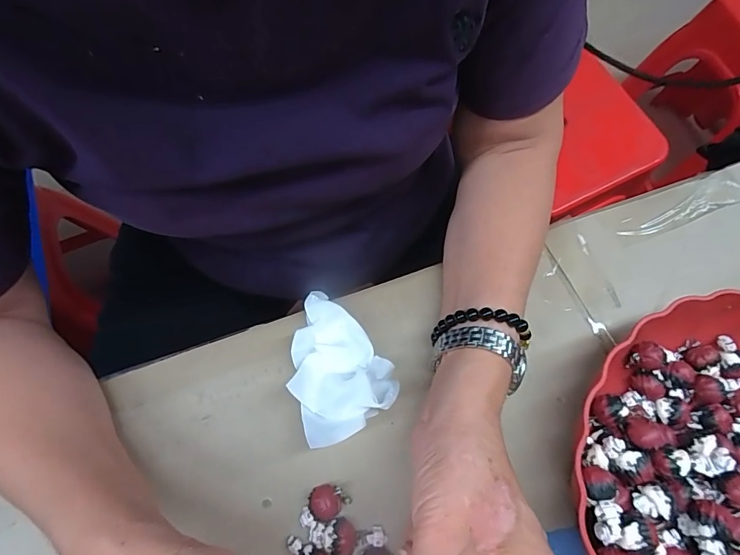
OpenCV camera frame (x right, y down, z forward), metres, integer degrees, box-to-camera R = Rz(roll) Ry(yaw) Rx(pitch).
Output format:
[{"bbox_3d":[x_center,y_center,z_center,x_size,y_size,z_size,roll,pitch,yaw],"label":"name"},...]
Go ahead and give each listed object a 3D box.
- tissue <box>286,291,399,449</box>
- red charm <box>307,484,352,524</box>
[{"bbox_3d":[-0.026,0.054,0.282,0.063,0.035,0.097,-24,75,-9],"label":"tissue"},{"bbox_3d":[-0.027,0.141,0.262,0.023,0.016,0.021,1,72,-2],"label":"red charm"}]

